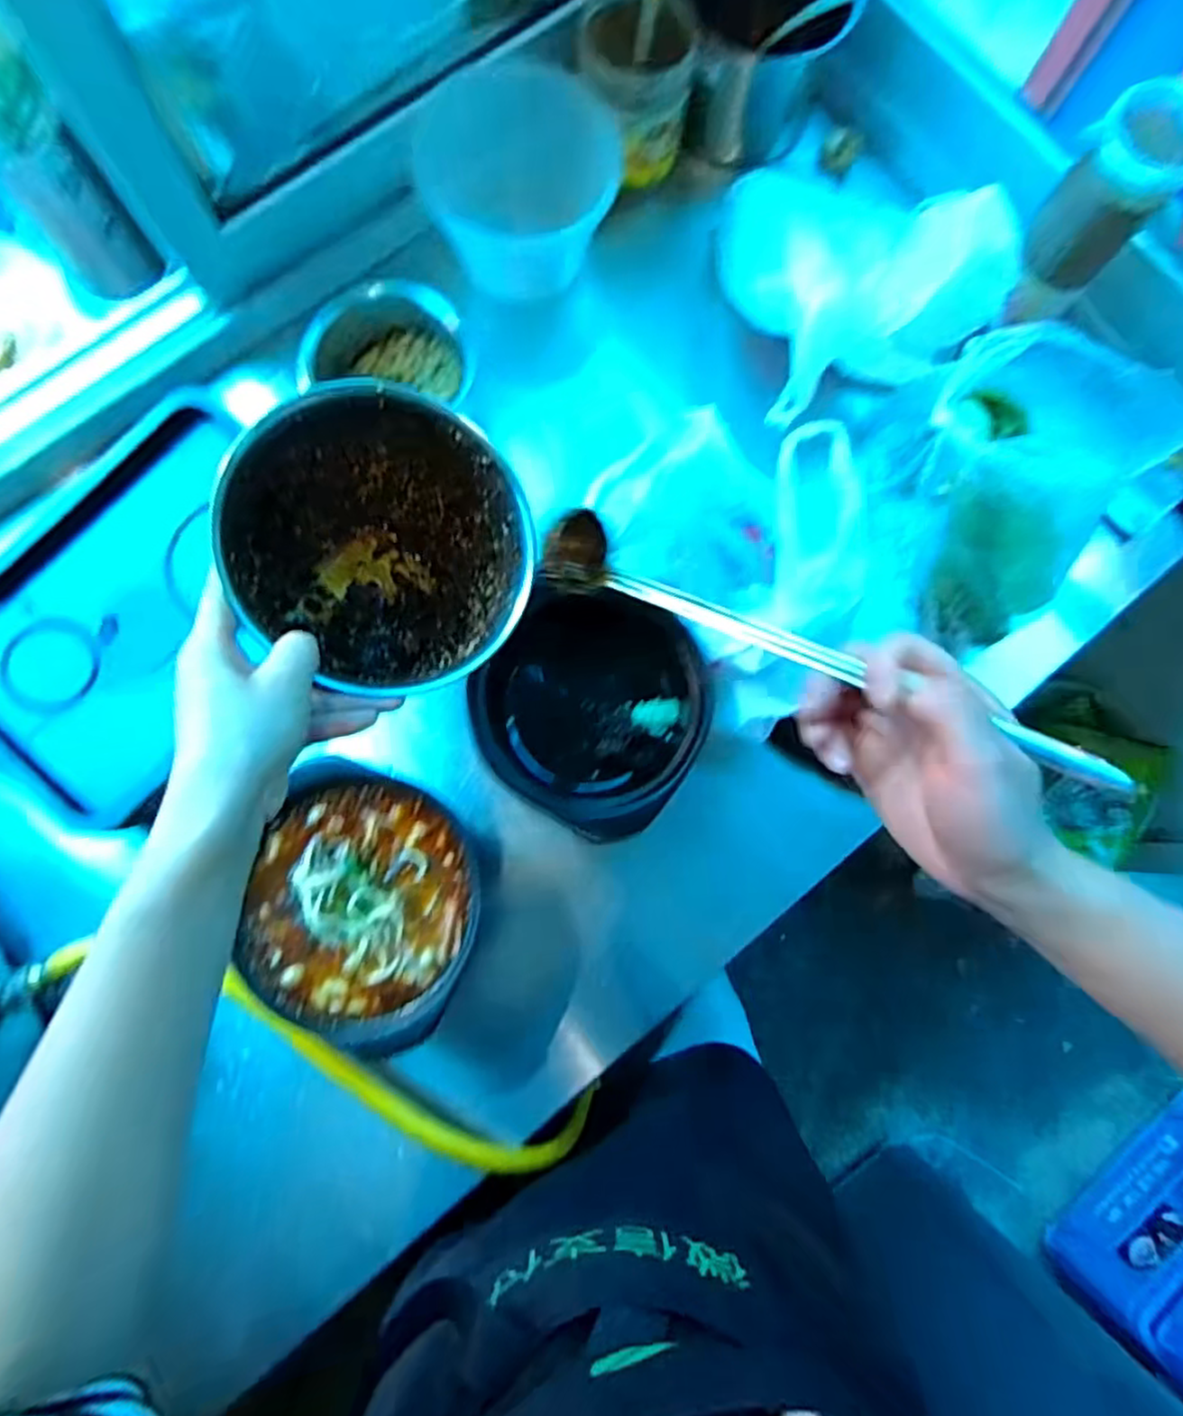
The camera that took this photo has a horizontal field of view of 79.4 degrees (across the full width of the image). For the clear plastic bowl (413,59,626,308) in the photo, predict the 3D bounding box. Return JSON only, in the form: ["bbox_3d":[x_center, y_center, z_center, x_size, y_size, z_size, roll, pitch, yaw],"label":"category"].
[{"bbox_3d":[-0.061,-0.458,0.631,0.176,0.092,0.145,-7,82,-3],"label":"clear plastic bowl"}]

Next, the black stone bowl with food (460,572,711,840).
[{"bbox_3d":[-0.007,0.008,0.577,0.176,0.104,0.158,35,82,4],"label":"black stone bowl with food"}]

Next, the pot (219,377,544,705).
[{"bbox_3d":[-0.120,-0.091,0.411,0.155,0.114,0.144,-6,86,-17],"label":"pot"}]

